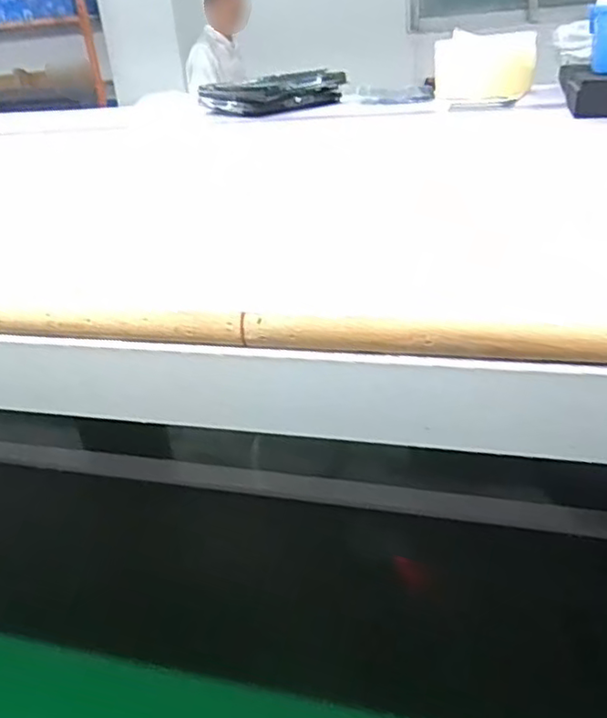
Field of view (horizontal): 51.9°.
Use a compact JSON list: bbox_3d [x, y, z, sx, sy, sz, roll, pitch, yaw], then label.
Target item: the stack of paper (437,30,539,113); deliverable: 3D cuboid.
[{"bbox_3d":[0.253,-0.407,0.877,0.134,0.089,0.034,3,29,15],"label":"stack of paper"}]

